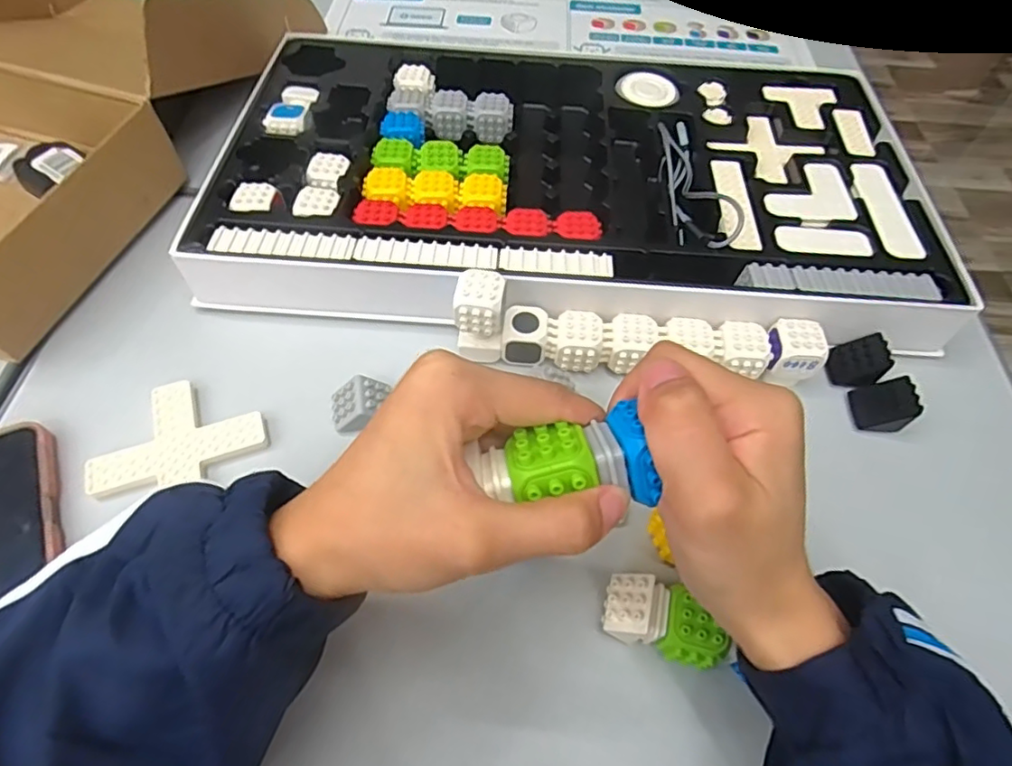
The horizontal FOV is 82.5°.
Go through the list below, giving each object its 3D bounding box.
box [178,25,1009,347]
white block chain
[{"bbox_3d":[0.055,-0.166,0.477,0.545,0.046,0.311,5,57,1],"label":"box"},{"bbox_3d":[0.088,-0.035,0.384,0.240,0.060,0.034,4,57,0],"label":"white block chain"}]

